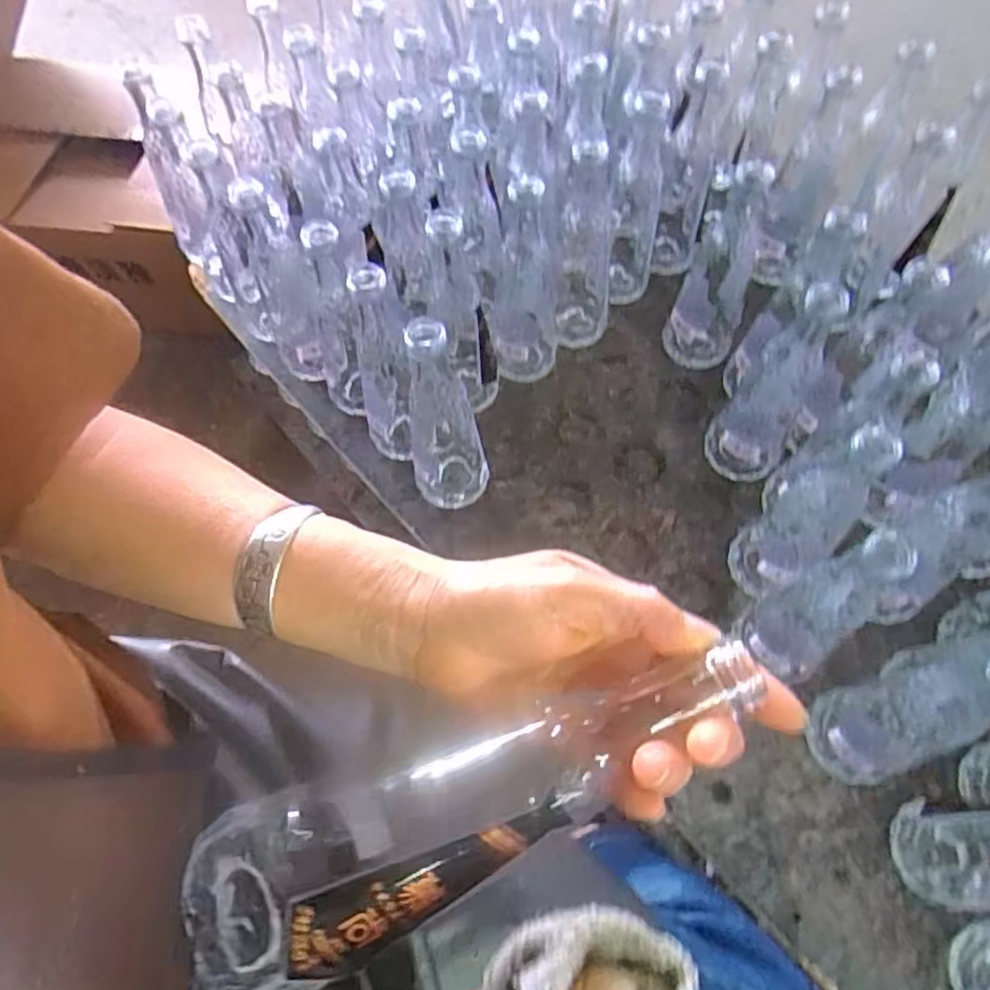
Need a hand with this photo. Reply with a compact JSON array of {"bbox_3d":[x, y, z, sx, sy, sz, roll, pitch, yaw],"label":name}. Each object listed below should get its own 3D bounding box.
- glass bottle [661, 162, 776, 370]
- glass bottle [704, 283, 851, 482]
[{"bbox_3d":[0.206,-0.196,0.633,0.067,0.187,0.058,23,68,13],"label":"glass bottle"},{"bbox_3d":[0.231,-0.082,0.562,0.063,0.213,0.051,37,72,18],"label":"glass bottle"}]

